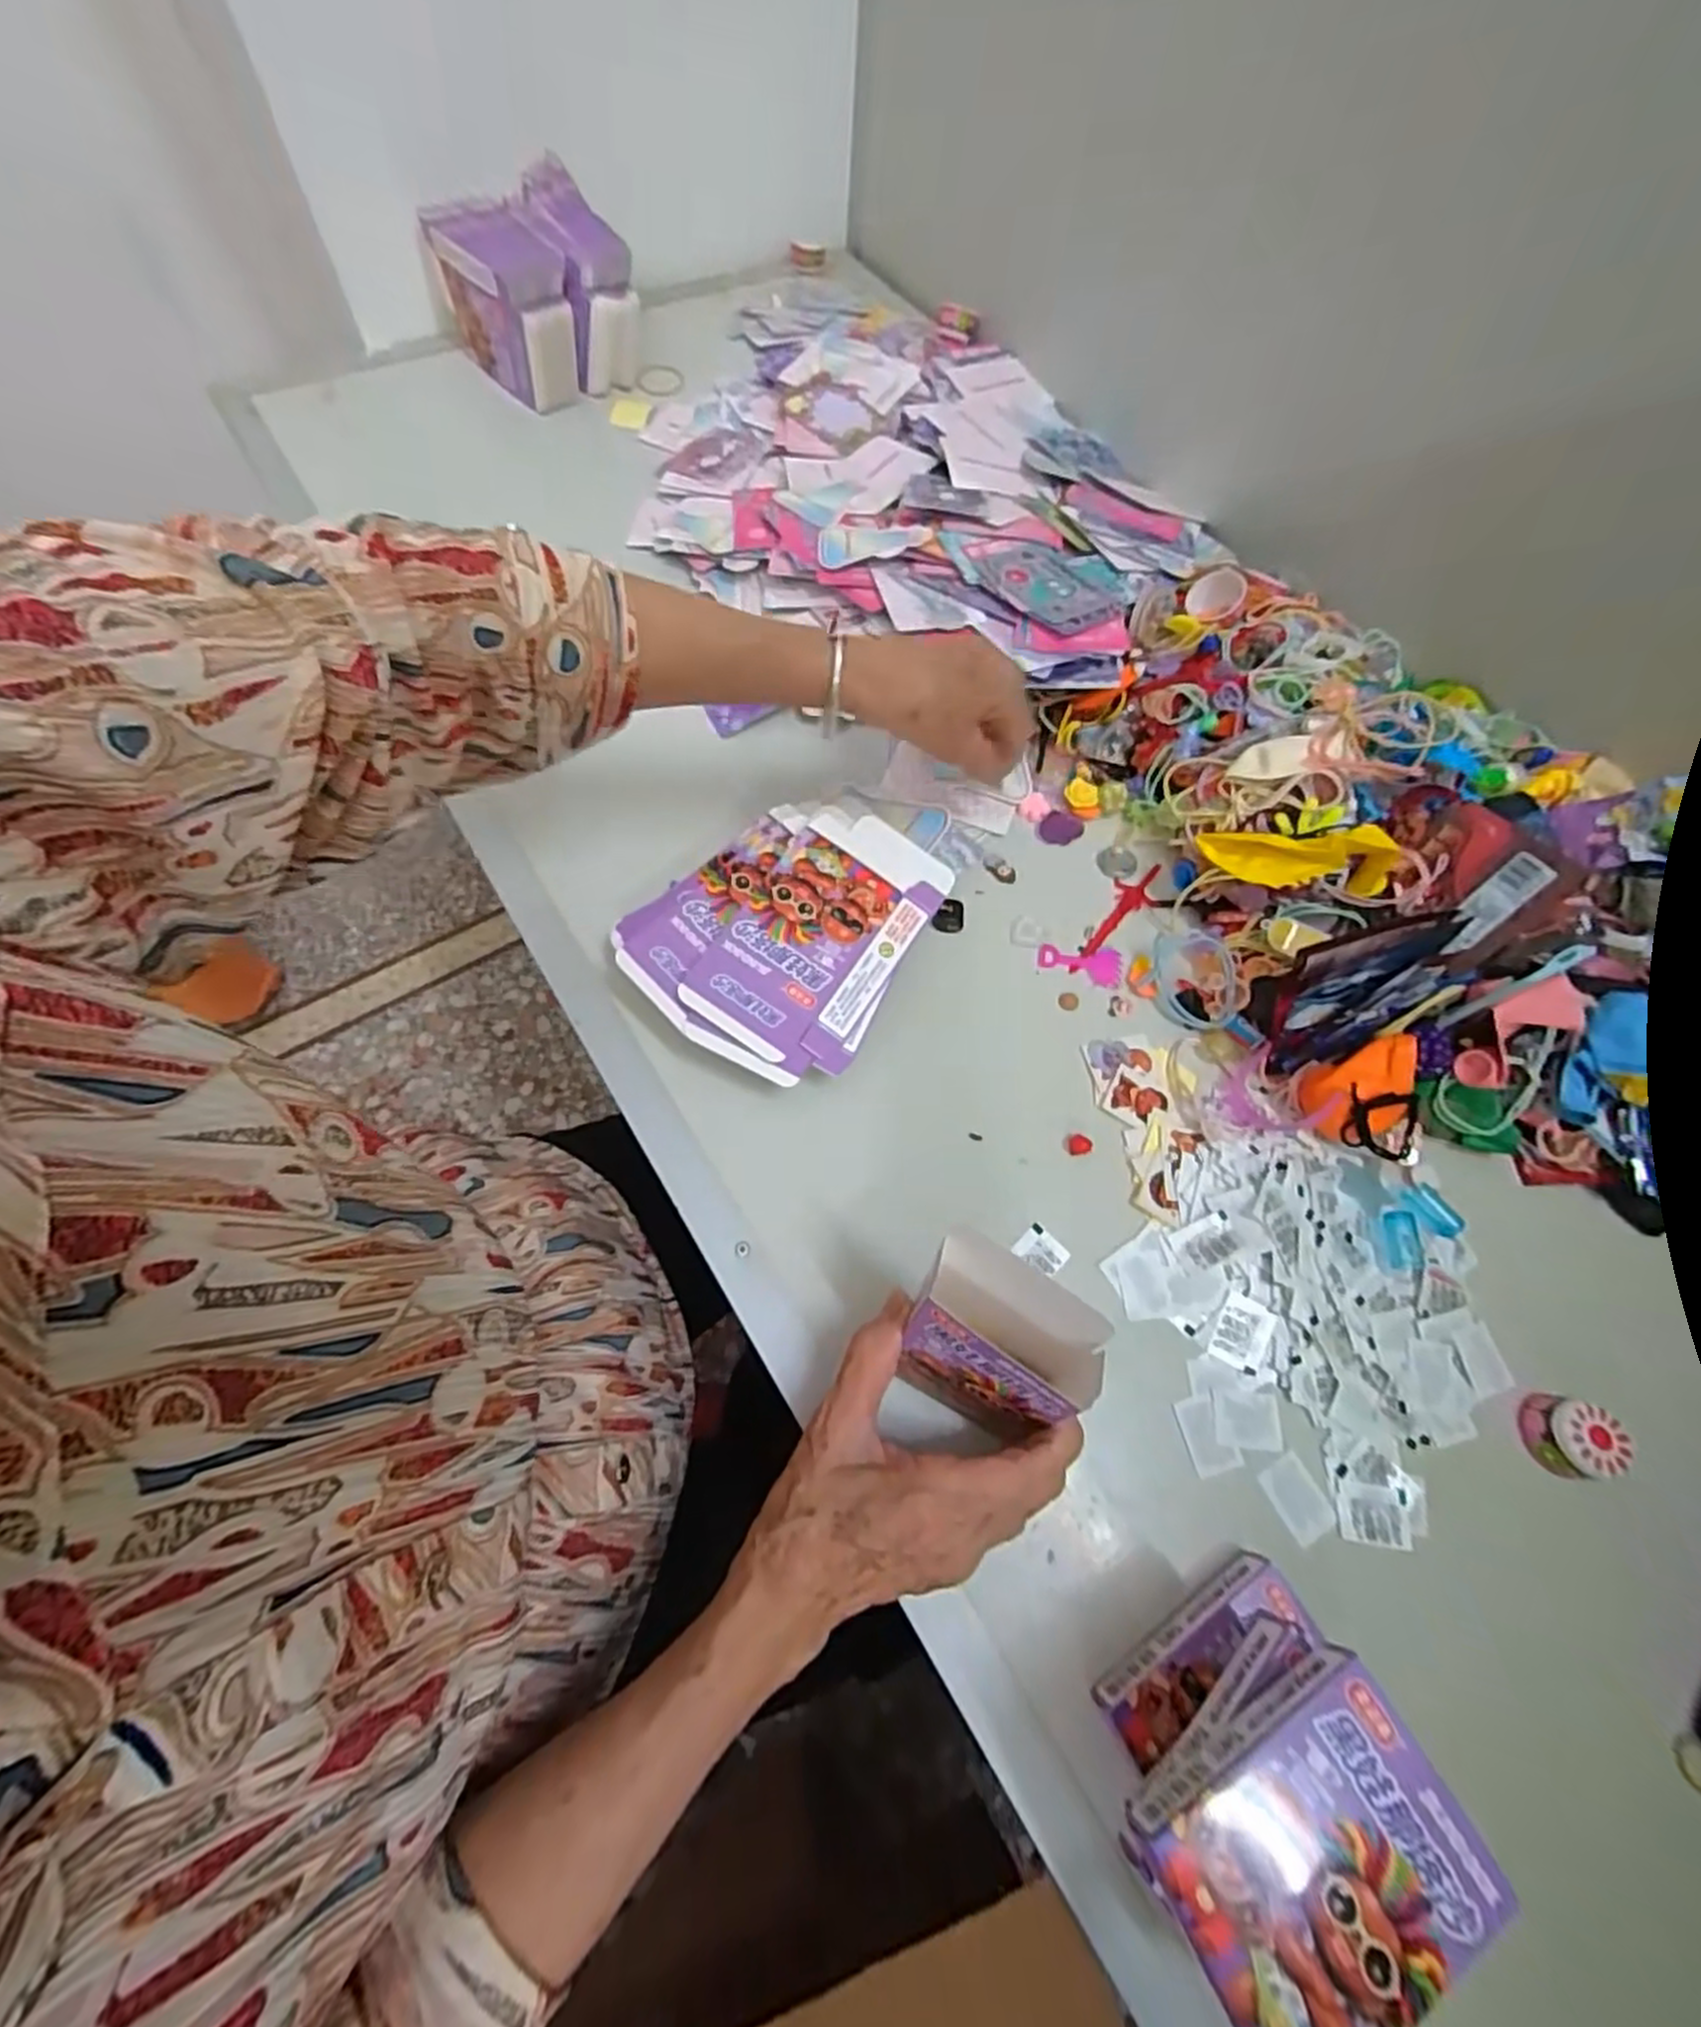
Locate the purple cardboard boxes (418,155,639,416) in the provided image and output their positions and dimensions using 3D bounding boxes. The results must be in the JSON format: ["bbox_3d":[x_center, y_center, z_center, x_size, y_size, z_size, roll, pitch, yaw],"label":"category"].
[{"bbox_3d":[-0.256,-0.598,0.635,0.128,0.096,0.136,-38,74,-19],"label":"purple cardboard boxes"}]

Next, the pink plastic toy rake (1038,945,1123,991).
[{"bbox_3d":[0.137,-0.028,0.453,0.048,0.004,0.027,2,66,-4],"label":"pink plastic toy rake"}]

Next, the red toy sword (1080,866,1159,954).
[{"bbox_3d":[0.162,-0.061,0.471,0.023,0.004,0.100,43,69,14],"label":"red toy sword"}]

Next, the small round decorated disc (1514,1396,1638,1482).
[{"bbox_3d":[0.335,0.196,0.351,0.034,0.021,0.033,2,66,-4],"label":"small round decorated disc"}]

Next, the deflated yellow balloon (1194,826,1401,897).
[{"bbox_3d":[0.244,-0.084,0.421,0.094,0.027,0.030,9,65,22],"label":"deflated yellow balloon"}]

